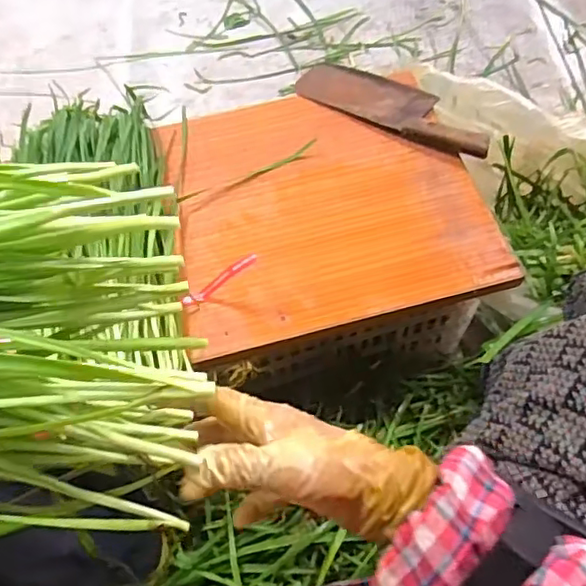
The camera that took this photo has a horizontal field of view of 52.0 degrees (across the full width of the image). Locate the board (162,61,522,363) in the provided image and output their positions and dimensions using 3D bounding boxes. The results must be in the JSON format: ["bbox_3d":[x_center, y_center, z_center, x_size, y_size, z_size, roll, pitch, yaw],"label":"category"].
[{"bbox_3d":[0.038,-0.119,0.740,0.365,0.019,0.358,-12,59,-5],"label":"board"}]

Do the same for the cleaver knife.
[{"bbox_3d":[0.136,-0.257,0.803,0.273,0.023,0.081,28,65,17],"label":"cleaver knife"}]

